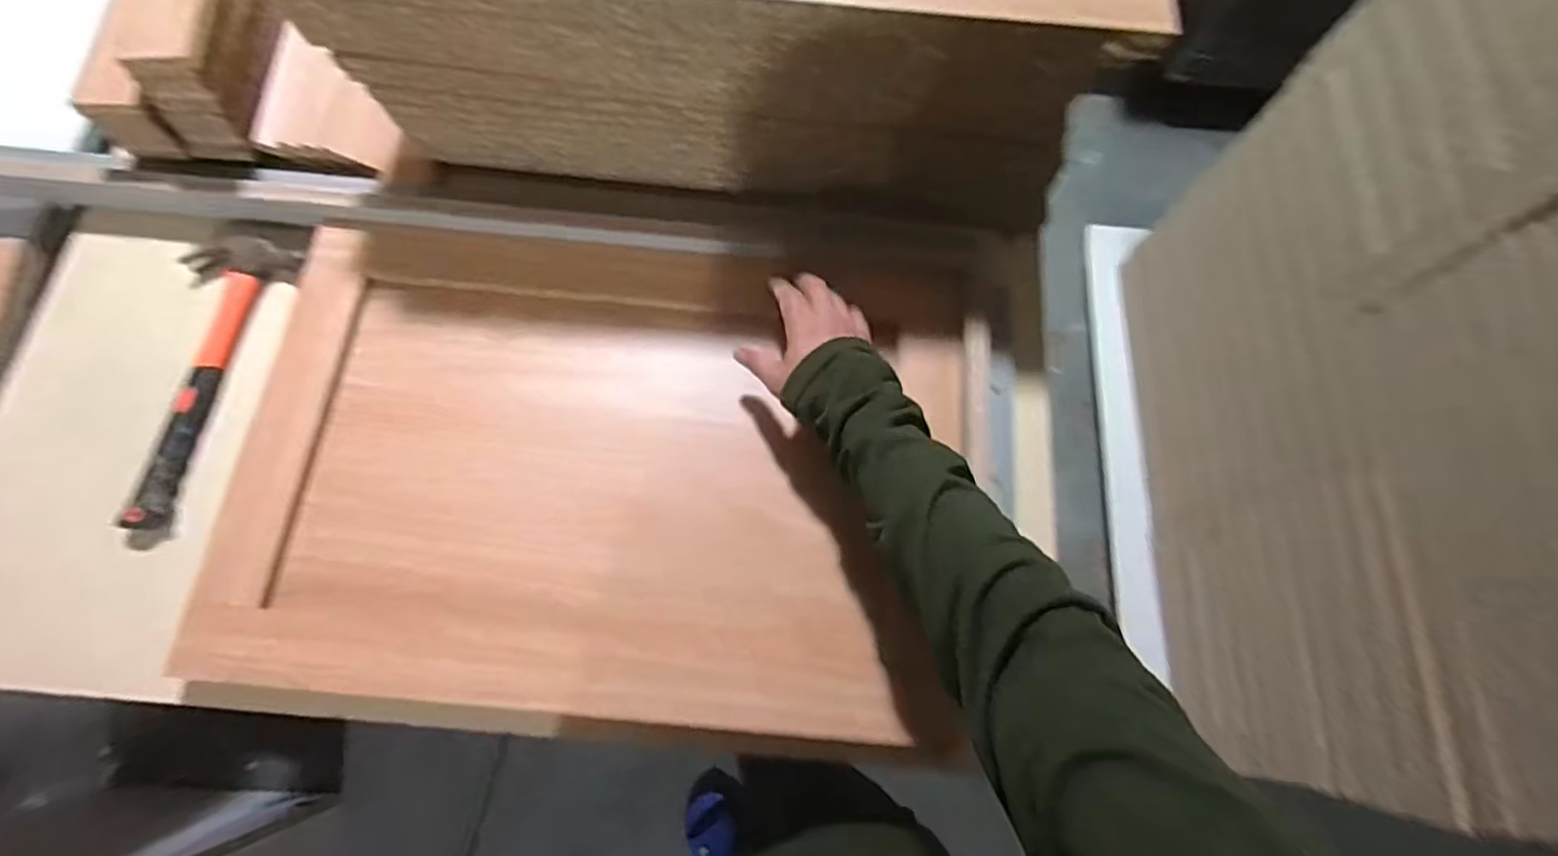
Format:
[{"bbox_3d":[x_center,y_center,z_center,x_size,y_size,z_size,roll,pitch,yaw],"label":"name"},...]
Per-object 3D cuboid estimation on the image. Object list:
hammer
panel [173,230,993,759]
[{"bbox_3d":[-0.510,-0.050,0.568,0.094,0.026,0.262,12,73,1],"label":"hammer"},{"bbox_3d":[-0.125,0.030,0.548,0.595,0.031,0.404,3,73,-1],"label":"panel"}]

